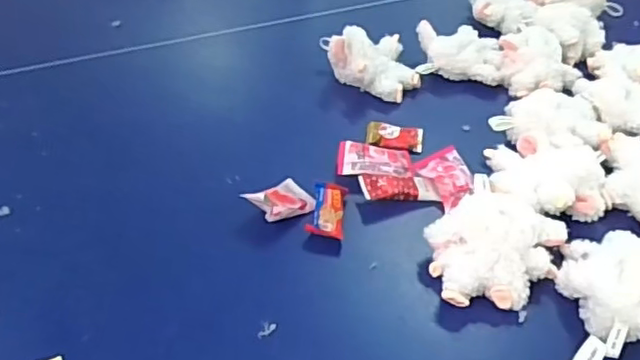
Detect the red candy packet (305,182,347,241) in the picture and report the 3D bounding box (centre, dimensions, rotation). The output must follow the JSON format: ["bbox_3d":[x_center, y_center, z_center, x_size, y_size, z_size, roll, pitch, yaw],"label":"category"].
[{"bbox_3d":[0.008,0.030,0.602,0.034,0.013,0.069,5,41,2],"label":"red candy packet"}]

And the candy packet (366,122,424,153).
[{"bbox_3d":[0.086,-0.052,0.695,0.063,0.016,0.036,8,41,6],"label":"candy packet"}]

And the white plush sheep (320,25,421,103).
[{"bbox_3d":[0.073,-0.150,0.789,0.106,0.055,0.095,29,47,27],"label":"white plush sheep"}]

